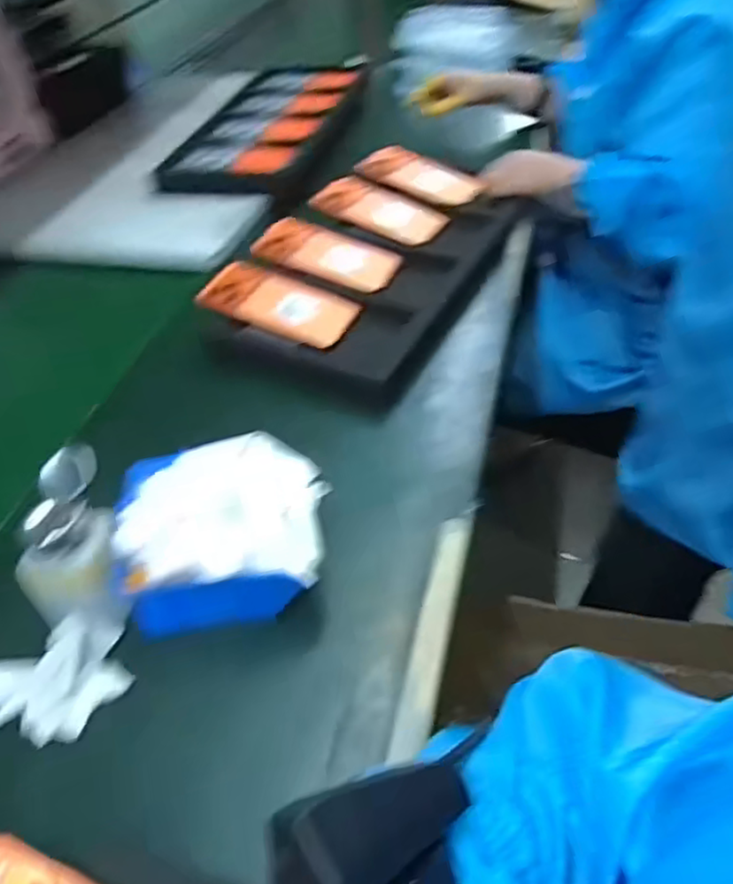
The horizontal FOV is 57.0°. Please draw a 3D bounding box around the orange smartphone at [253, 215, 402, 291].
[{"bbox_3d":[-0.045,-0.223,0.799,0.162,0.008,0.063,20,68,0],"label":"orange smartphone"}]

